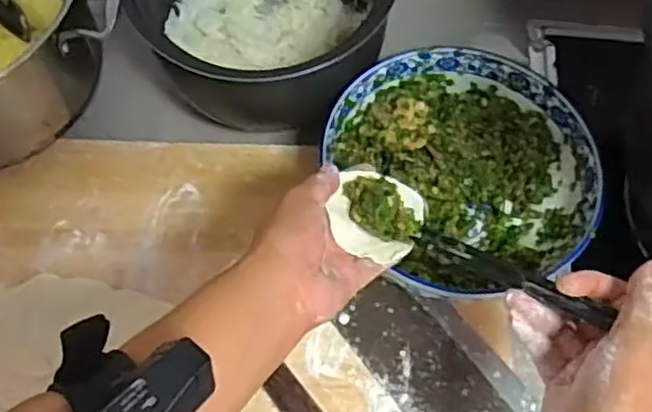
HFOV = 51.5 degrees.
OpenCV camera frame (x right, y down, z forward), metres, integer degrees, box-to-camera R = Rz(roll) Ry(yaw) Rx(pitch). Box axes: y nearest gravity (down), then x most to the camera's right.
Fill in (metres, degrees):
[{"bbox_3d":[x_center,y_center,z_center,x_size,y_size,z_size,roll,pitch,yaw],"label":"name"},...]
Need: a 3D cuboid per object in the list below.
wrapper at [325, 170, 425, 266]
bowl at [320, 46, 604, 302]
[{"bbox_3d":[0.036,0.003,0.476,0.063,0.030,0.060,0,67,0],"label":"wrapper"},{"bbox_3d":[0.118,-0.031,0.584,0.201,0.070,0.221,0,67,0],"label":"bowl"}]

